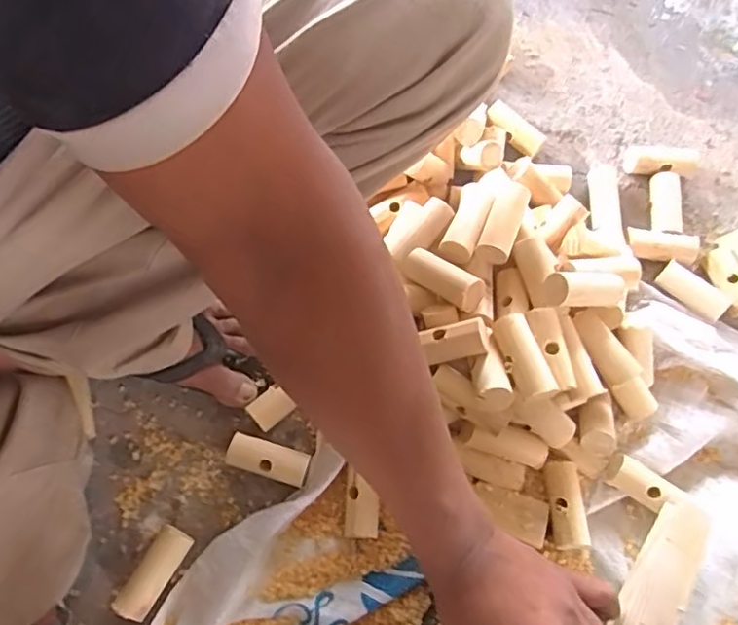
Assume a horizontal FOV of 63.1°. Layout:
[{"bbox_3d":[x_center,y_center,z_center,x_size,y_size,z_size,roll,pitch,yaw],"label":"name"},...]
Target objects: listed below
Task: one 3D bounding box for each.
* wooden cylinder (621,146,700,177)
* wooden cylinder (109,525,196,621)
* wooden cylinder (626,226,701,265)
[{"bbox_3d":[0.338,-0.175,0.701,0.081,0.028,0.033,5,69,-1],"label":"wooden cylinder"},{"bbox_3d":[-0.185,0.224,0.518,0.030,0.024,0.075,27,70,7],"label":"wooden cylinder"},{"bbox_3d":[0.321,-0.072,0.664,0.073,0.029,0.031,13,69,2],"label":"wooden cylinder"}]

